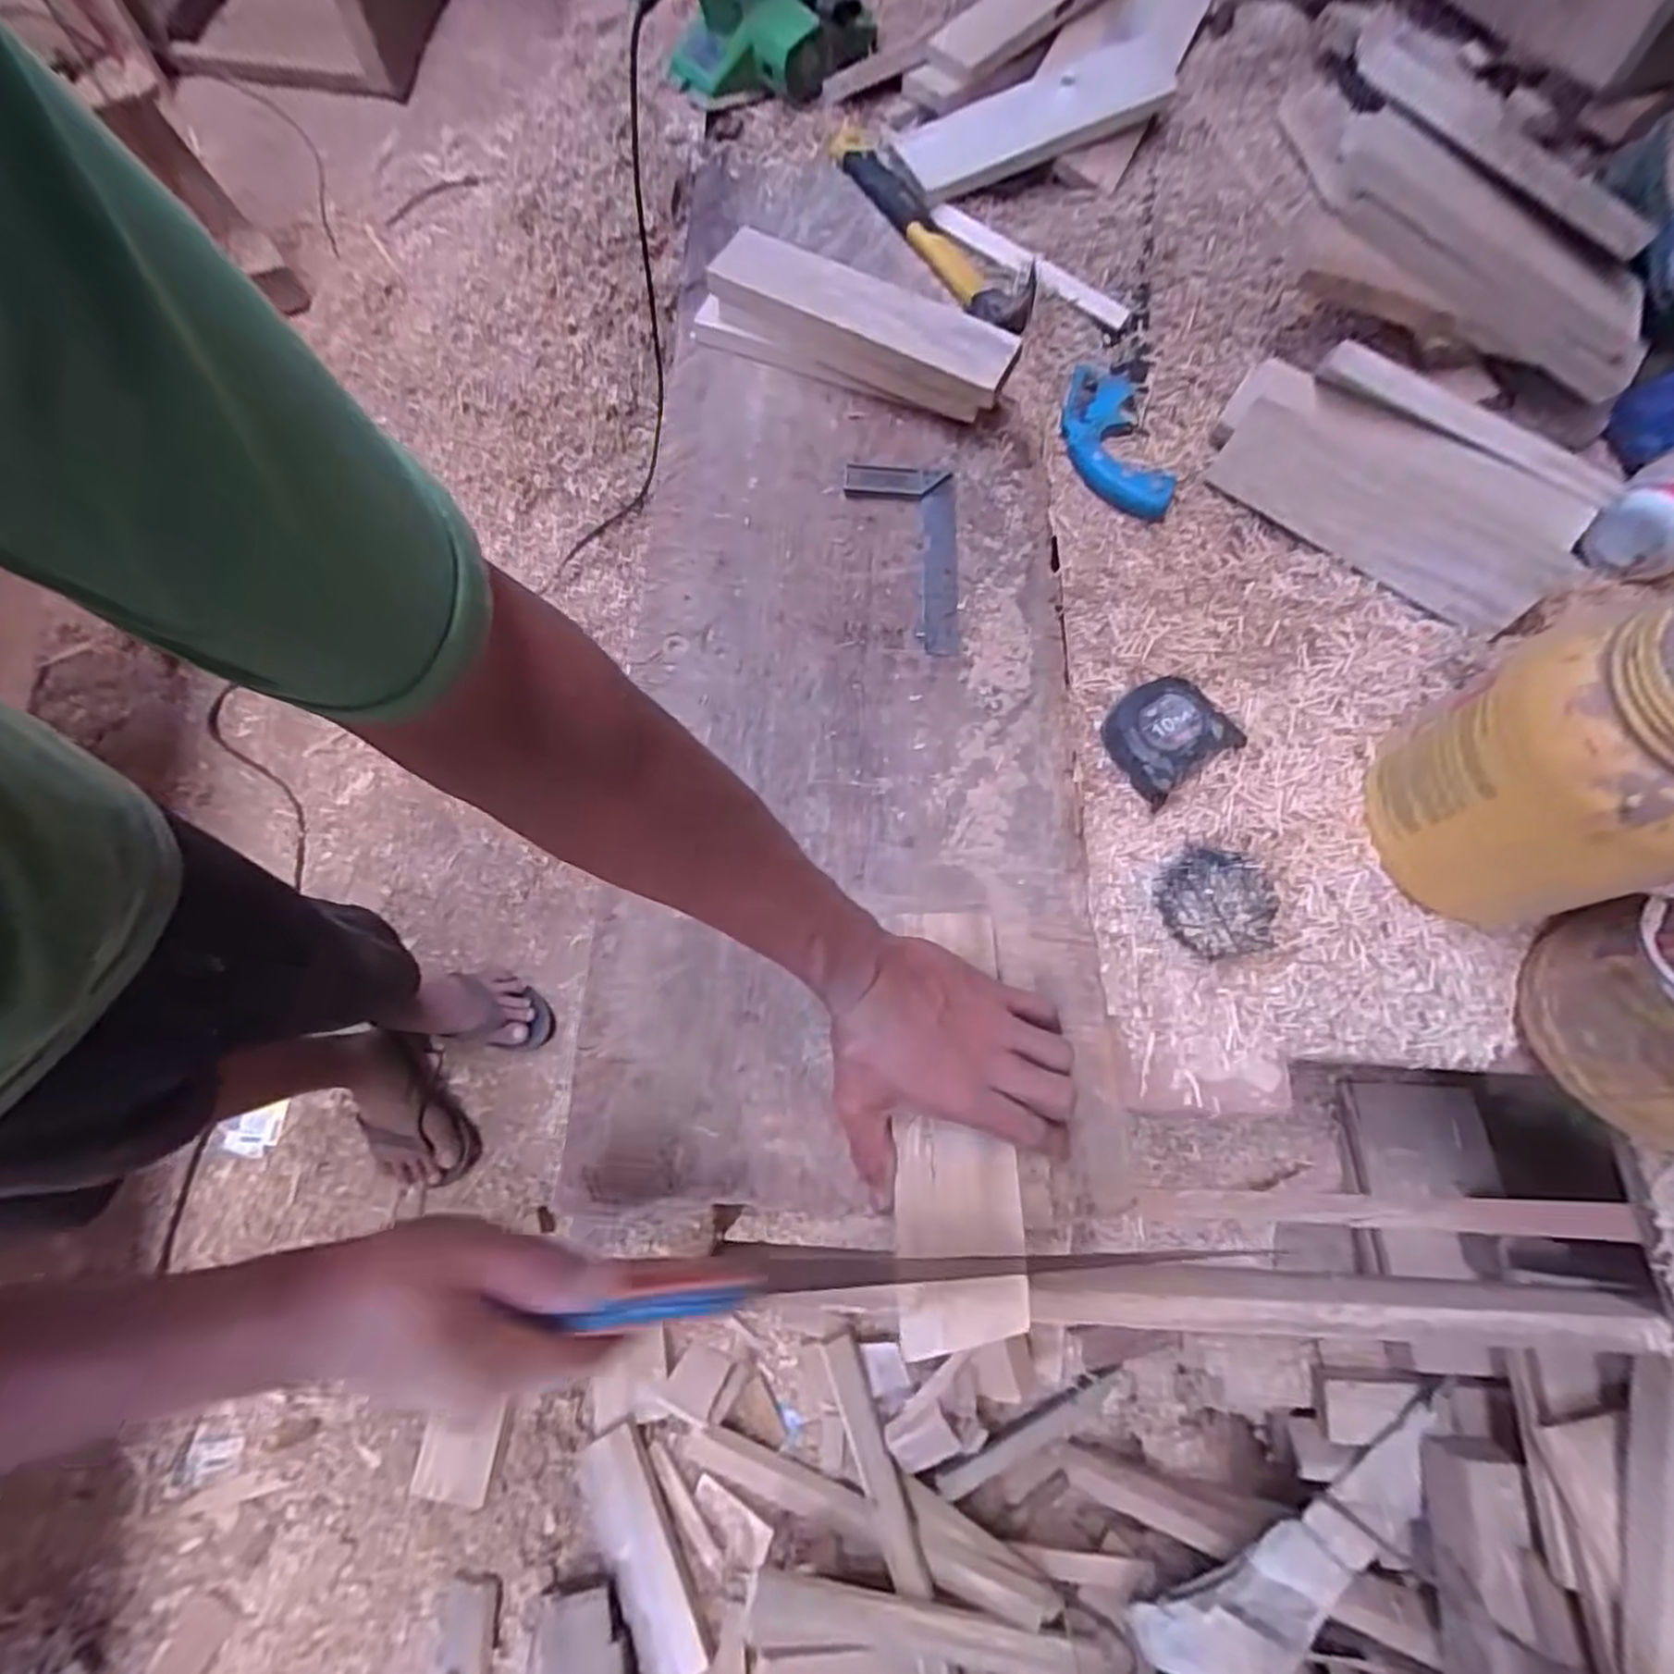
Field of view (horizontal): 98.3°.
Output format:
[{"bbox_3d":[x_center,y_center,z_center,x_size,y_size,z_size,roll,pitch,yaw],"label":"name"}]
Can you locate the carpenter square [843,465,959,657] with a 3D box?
[{"bbox_3d":[0.055,-0.240,0.617,0.097,0.011,0.186,4,69,-5],"label":"carpenter square"}]

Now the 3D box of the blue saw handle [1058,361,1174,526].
[{"bbox_3d":[0.252,-0.367,0.666,0.074,0.023,0.172,-4,70,-7],"label":"blue saw handle"}]

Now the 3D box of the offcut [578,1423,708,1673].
[{"bbox_3d":[-0.231,0.840,0.850,0.074,0.033,0.241,-27,71,-11],"label":"offcut"}]

